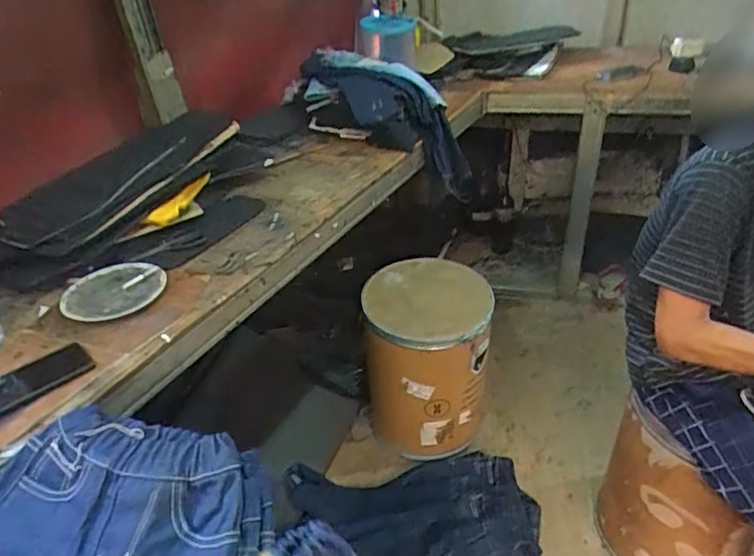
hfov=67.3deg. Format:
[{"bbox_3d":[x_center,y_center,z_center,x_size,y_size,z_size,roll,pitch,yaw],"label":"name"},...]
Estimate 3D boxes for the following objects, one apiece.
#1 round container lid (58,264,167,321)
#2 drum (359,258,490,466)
[{"bbox_3d":[-0.463,0.014,1.005,0.156,0.027,0.166,-3,35,2],"label":"round container lid"},{"bbox_3d":[0.138,0.229,1.644,0.337,0.487,0.321,-5,35,0],"label":"drum"}]

